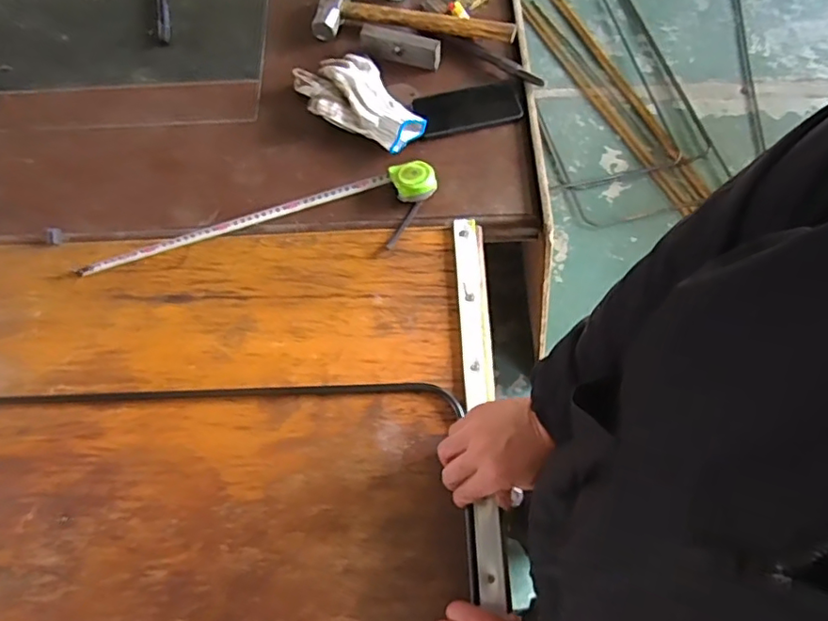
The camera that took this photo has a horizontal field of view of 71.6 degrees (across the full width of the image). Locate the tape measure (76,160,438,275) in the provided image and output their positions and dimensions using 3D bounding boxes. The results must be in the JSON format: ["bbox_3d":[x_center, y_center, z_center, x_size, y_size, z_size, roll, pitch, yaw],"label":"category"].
[{"bbox_3d":[-0.213,-0.126,0.778,0.497,0.039,0.080,-12,68,-4],"label":"tape measure"}]

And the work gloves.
[{"bbox_3d":[-0.085,-0.305,0.844,0.123,0.044,0.205,-33,71,-11],"label":"work gloves"}]

